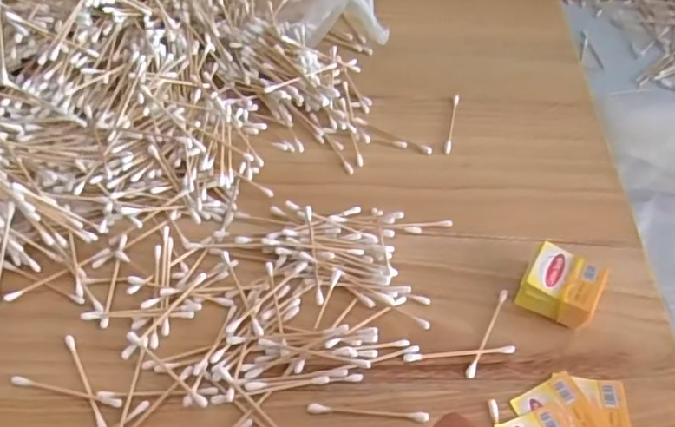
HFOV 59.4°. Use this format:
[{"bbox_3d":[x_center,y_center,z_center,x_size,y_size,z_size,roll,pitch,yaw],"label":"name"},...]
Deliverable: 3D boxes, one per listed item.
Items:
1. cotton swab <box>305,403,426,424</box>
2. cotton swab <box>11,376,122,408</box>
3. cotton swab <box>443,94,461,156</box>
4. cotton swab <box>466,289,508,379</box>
[{"bbox_3d":[0.019,0.120,0.357,0.072,0.004,0.006,4,52,1],"label":"cotton swab"},{"bbox_3d":[-0.164,0.107,0.359,0.070,0.004,0.005,11,52,6],"label":"cotton swab"},{"bbox_3d":[0.099,-0.079,0.512,0.007,0.004,0.073,12,52,7],"label":"cotton swab"},{"bbox_3d":[0.100,0.078,0.392,0.006,0.004,0.070,24,55,15],"label":"cotton swab"}]

